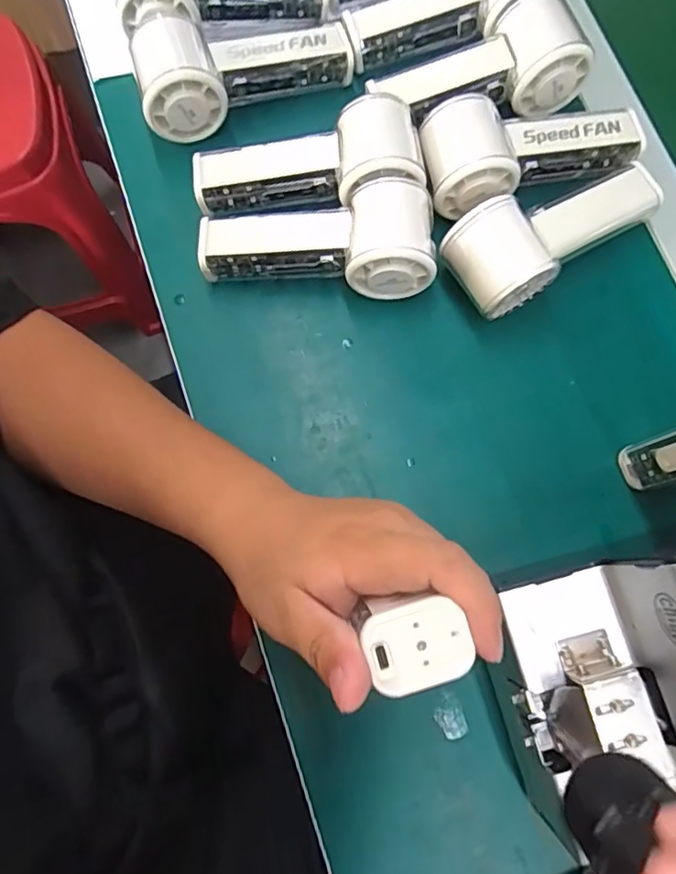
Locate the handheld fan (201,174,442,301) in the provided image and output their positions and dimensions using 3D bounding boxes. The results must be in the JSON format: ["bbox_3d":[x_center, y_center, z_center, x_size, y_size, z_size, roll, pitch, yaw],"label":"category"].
[{"bbox_3d":[-0.013,-0.139,0.374,0.152,0.052,0.066,6,77,0],"label":"handheld fan"}]

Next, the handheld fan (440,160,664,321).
[{"bbox_3d":[0.146,-0.139,0.378,0.161,0.075,0.060,-30,79,-8],"label":"handheld fan"}]

